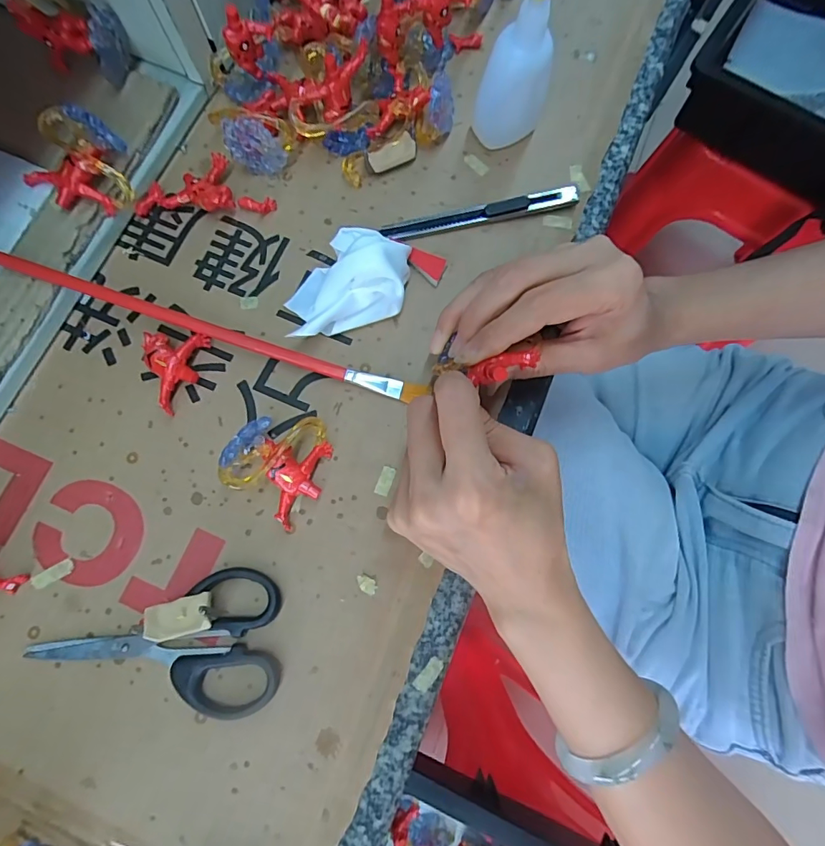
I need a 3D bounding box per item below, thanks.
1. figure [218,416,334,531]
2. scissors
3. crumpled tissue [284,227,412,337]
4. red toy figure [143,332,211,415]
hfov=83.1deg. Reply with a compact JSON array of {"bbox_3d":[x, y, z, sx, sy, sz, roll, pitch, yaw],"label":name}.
[{"bbox_3d":[-0.068,0.020,0.246,0.046,0.030,0.054,36,80,7],"label":"figure"},{"bbox_3d":[-0.130,0.111,0.231,0.124,0.015,0.067,-4,78,-1],"label":"scissors"},{"bbox_3d":[-0.038,-0.082,0.266,0.072,0.033,0.048,-19,78,-4],"label":"crumpled tissue"},{"bbox_3d":[-0.133,-0.029,0.265,0.031,0.016,0.044,-6,78,-1],"label":"red toy figure"}]

